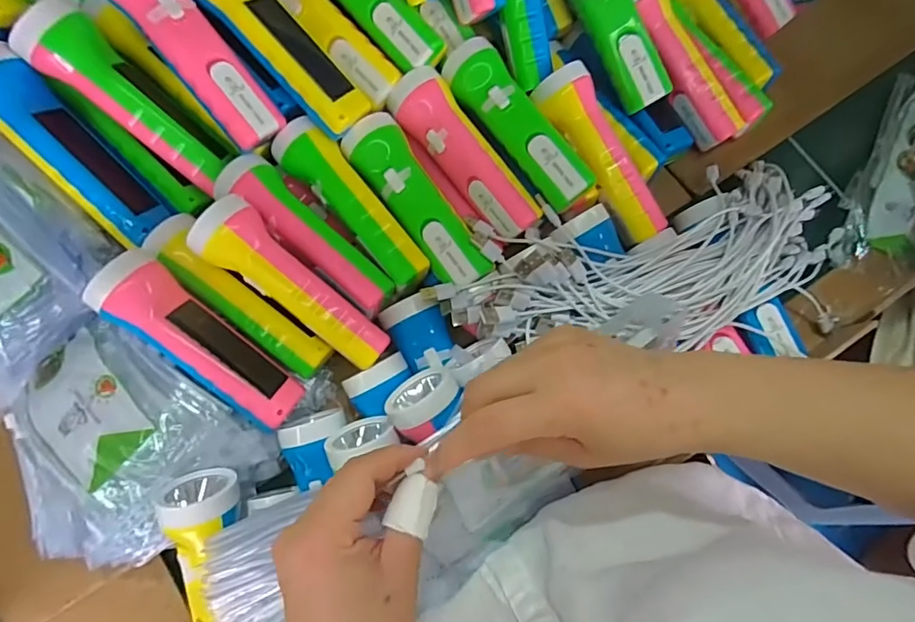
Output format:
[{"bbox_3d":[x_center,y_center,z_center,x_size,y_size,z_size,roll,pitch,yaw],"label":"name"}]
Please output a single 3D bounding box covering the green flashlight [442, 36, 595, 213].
[{"bbox_3d":[0.055,-0.160,0.440,0.051,0.048,0.163,-37,78,-8],"label":"green flashlight"}]

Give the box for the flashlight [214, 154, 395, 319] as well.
[{"bbox_3d":[-0.118,-0.062,0.415,0.158,0.051,0.048,37,79,10],"label":"flashlight"}]

